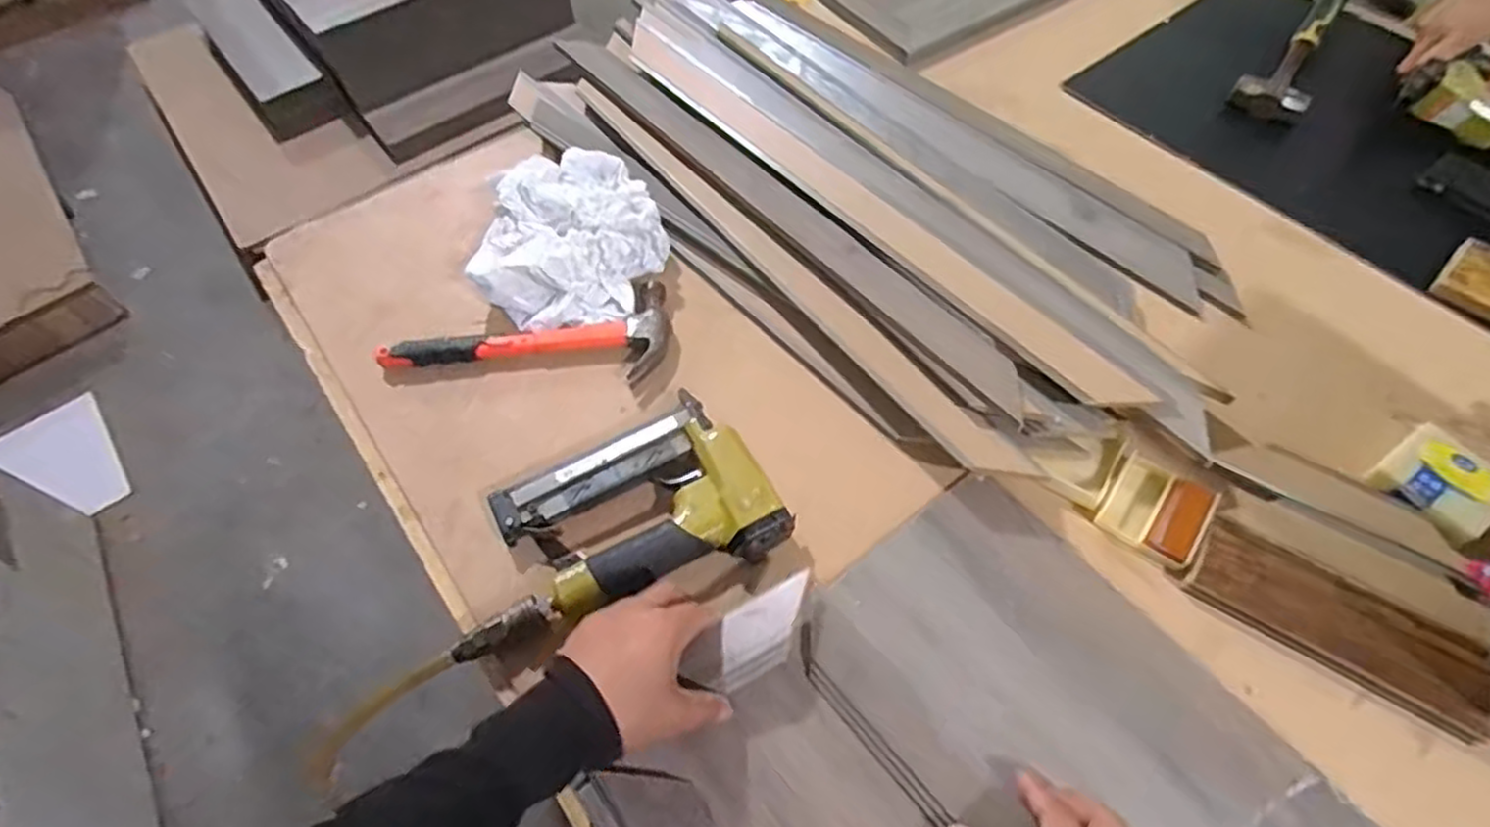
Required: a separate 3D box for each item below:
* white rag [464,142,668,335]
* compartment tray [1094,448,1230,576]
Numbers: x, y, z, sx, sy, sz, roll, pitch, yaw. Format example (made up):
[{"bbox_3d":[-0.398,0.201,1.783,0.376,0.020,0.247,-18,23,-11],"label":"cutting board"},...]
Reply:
[{"bbox_3d":[-0.169,-0.167,0.688,0.175,0.065,0.196,-16,58,-8],"label":"white rag"},{"bbox_3d":[0.315,0.071,0.550,0.067,0.016,0.076,34,65,21],"label":"compartment tray"}]

